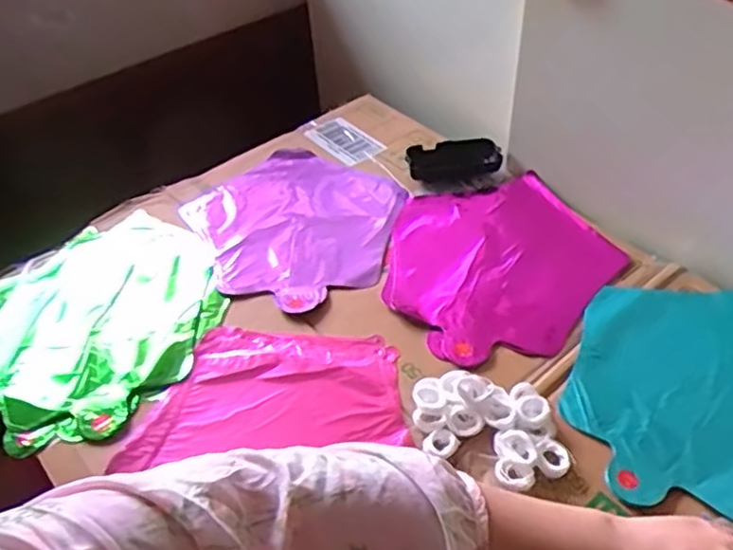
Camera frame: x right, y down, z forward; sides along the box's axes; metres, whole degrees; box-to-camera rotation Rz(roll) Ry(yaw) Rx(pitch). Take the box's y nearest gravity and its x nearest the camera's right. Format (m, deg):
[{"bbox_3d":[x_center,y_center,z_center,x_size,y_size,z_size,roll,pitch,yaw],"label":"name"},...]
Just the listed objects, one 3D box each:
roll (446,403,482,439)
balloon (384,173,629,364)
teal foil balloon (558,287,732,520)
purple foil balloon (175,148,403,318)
[{"bbox_3d":[0.079,0.118,0.533,0.028,0.014,0.023,24,51,23],"label":"roll"},{"bbox_3d":[0.126,-0.017,0.678,0.221,0.005,0.254,29,54,28],"label":"balloon"},{"bbox_3d":[0.281,0.093,0.559,0.217,0.008,0.223,0,46,4],"label":"teal foil balloon"},{"bbox_3d":[-0.071,-0.064,0.735,0.225,0.006,0.245,-2,46,2],"label":"purple foil balloon"}]

